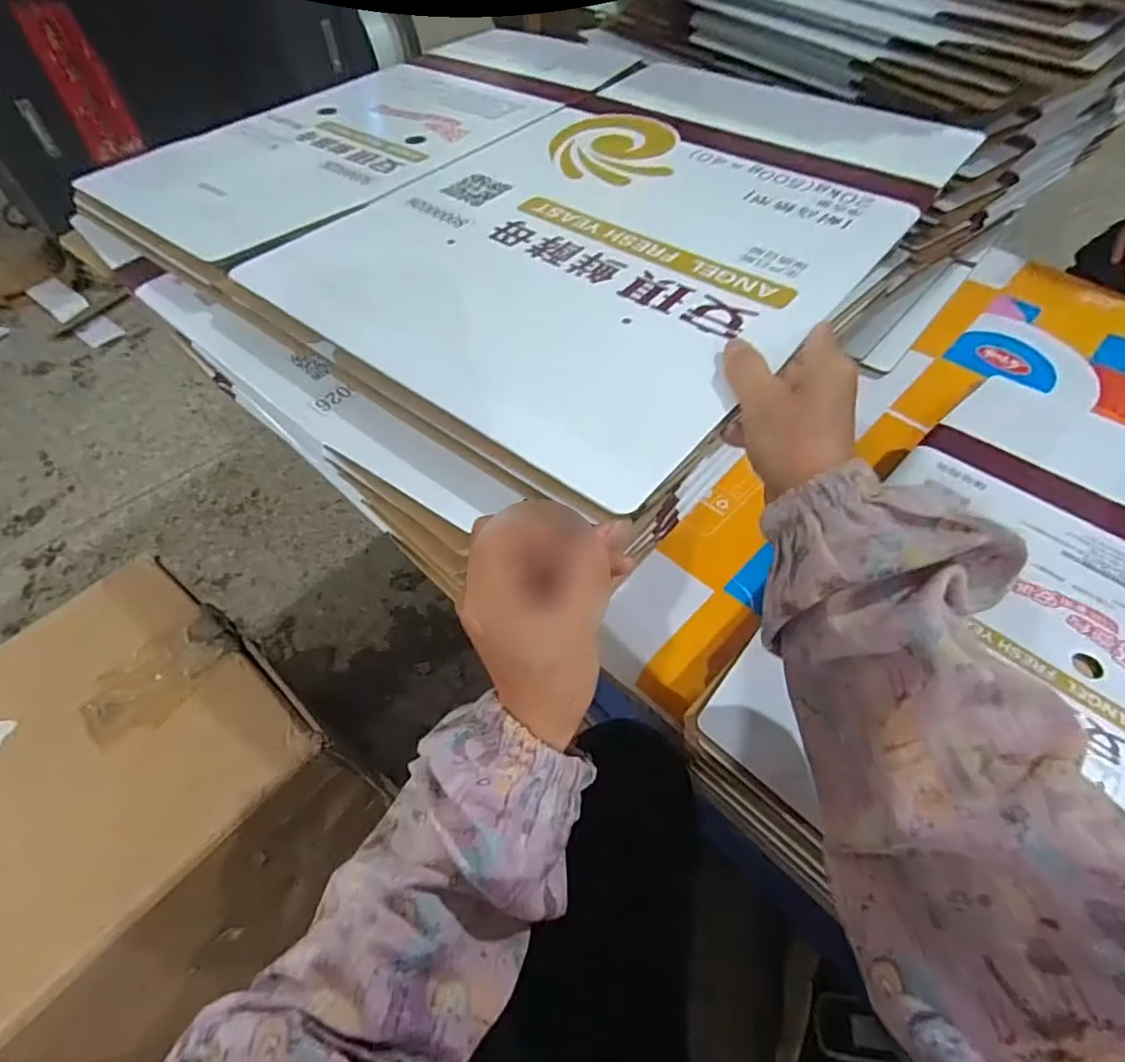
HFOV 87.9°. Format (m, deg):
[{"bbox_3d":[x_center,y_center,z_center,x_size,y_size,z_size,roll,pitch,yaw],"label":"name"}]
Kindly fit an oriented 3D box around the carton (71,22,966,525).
[{"bbox_3d":[-0.017,-0.319,0.504,0.571,0.017,0.548,33,60,23],"label":"carton"}]

